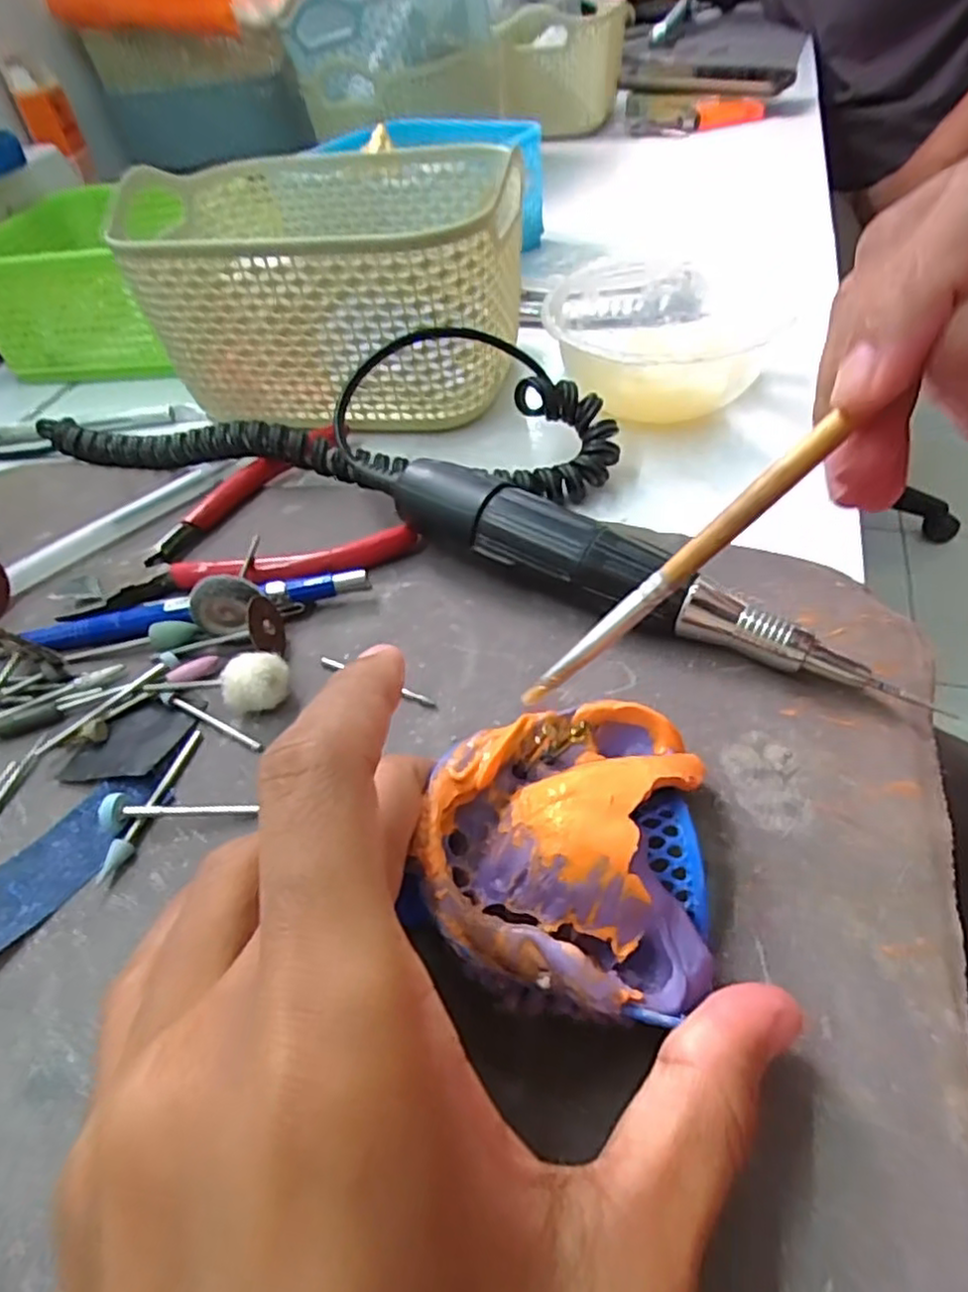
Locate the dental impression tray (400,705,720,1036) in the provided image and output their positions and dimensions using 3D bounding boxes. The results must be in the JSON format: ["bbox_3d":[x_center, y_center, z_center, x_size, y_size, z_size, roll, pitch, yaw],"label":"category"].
[{"bbox_3d":[0.018,0.041,0.154,0.060,0.019,0.073,3,47,8],"label":"dental impression tray"}]

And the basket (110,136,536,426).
[{"bbox_3d":[-0.072,-0.162,0.322,0.174,0.080,0.117,5,48,12],"label":"basket"}]

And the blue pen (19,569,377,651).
[{"bbox_3d":[-0.095,-0.011,0.234,0.113,0.010,0.011,-9,47,-1],"label":"blue pen"}]

